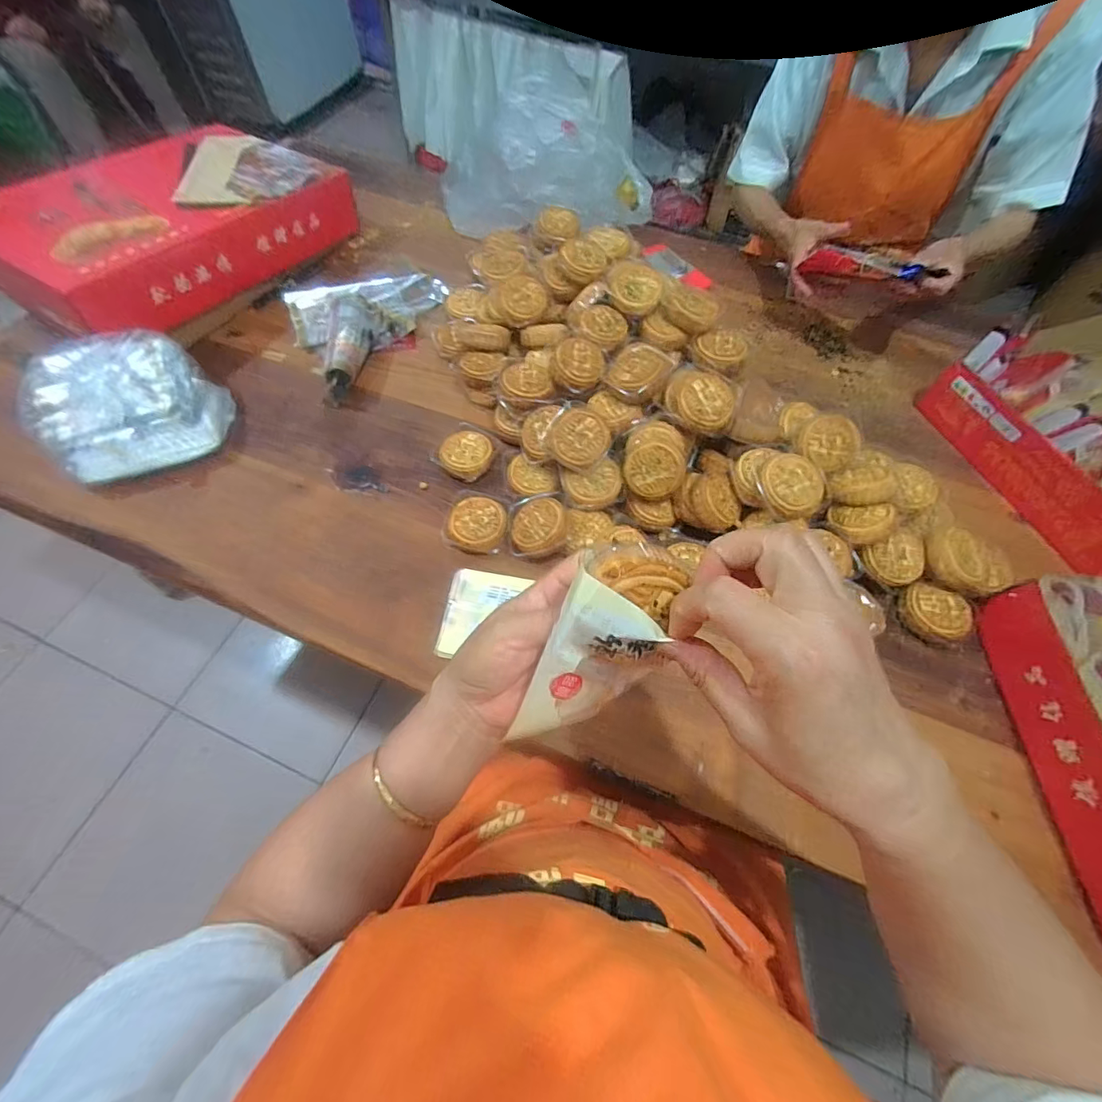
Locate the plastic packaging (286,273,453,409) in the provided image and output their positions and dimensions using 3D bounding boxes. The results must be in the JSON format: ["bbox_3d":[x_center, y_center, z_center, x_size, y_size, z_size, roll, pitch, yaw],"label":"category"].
[{"bbox_3d":[-0.309,-0.373,0.743,0.192,0.046,0.306,26,65,12],"label":"plastic packaging"}]

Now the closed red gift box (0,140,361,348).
[{"bbox_3d":[-0.600,-0.517,0.763,0.347,0.131,0.468,33,66,15],"label":"closed red gift box"}]

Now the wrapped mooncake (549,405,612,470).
[{"bbox_3d":[0.033,-0.128,0.549,0.066,0.021,0.065,0,82,1],"label":"wrapped mooncake"}]

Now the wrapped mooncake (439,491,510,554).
[{"bbox_3d":[-0.087,-0.033,0.577,0.072,0.028,0.073,12,63,5],"label":"wrapped mooncake"}]

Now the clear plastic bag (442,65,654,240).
[{"bbox_3d":[-0.008,-0.663,0.845,0.299,0.183,0.252,-36,69,-18],"label":"clear plastic bag"}]

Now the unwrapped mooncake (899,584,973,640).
[{"bbox_3d":[0.421,0.066,0.529,0.070,0.019,0.062,-17,64,-10],"label":"unwrapped mooncake"}]

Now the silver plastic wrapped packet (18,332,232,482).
[{"bbox_3d":[-0.539,-0.186,0.619,0.204,0.082,0.176,-20,65,-11],"label":"silver plastic wrapped packet"}]

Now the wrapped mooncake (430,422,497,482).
[{"bbox_3d":[-0.106,-0.123,0.624,0.068,0.027,0.071,34,67,15],"label":"wrapped mooncake"}]

